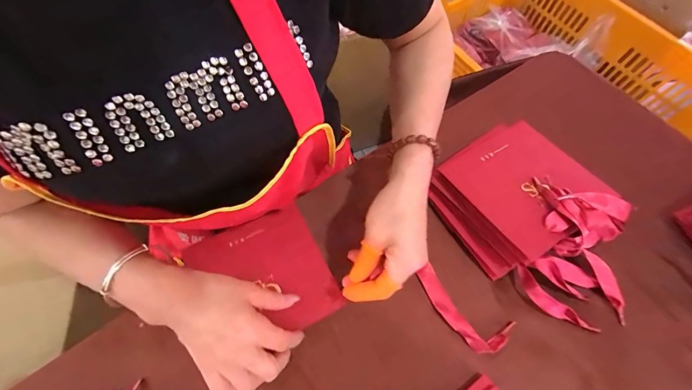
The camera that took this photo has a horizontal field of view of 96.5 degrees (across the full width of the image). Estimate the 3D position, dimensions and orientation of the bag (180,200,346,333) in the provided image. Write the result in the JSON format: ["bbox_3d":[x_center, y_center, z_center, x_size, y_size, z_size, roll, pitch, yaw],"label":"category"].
[{"bbox_3d":[-0.089,0.089,0.338,0.130,0.011,0.134,-27,69,-13],"label":"bag"}]

